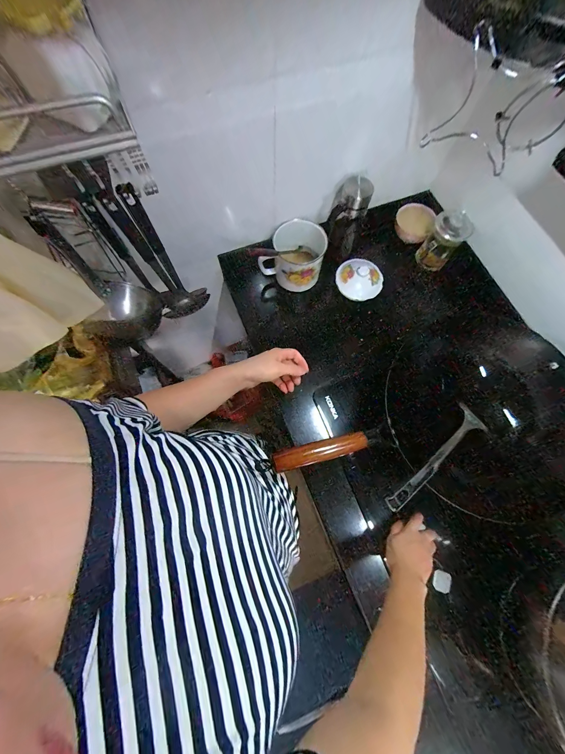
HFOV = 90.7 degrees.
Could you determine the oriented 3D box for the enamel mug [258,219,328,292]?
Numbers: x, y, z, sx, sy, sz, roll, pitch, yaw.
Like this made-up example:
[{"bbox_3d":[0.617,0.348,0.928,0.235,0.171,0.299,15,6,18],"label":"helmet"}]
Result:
[{"bbox_3d":[0.030,-0.303,0.711,0.142,0.128,0.138,15,73,3],"label":"enamel mug"}]

